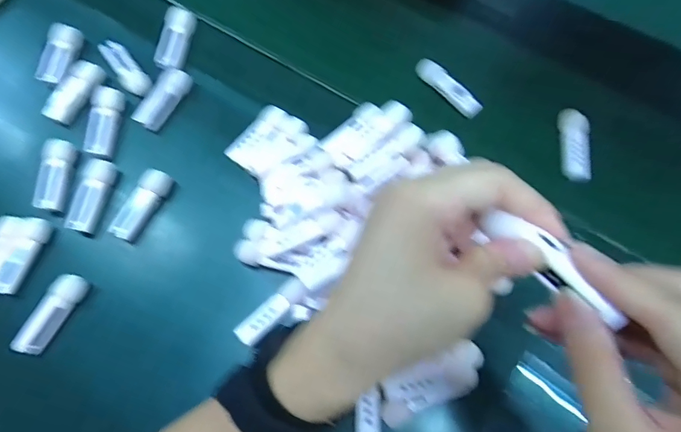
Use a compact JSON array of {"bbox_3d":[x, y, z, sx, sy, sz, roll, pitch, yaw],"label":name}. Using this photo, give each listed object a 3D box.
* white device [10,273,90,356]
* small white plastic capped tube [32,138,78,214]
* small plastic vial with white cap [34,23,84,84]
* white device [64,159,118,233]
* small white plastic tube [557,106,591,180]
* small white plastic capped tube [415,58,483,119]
[{"bbox_3d":[-0.227,0.077,0.337,0.021,0.020,0.065,26,70,10],"label":"white device"},{"bbox_3d":[-0.251,-0.036,0.374,0.020,0.021,0.064,4,67,2],"label":"small white plastic capped tube"},{"bbox_3d":[-0.278,-0.159,0.420,0.023,0.019,0.060,20,82,8],"label":"small plastic vial with white cap"},{"bbox_3d":[-0.215,-0.017,0.373,0.022,0.020,0.066,7,68,3],"label":"white device"},{"bbox_3d":[0.212,-0.064,0.385,0.024,0.017,0.068,3,67,1],"label":"small white plastic tube"},{"bbox_3d":[0.102,-0.122,0.408,0.017,0.013,0.075,-38,72,-14],"label":"small white plastic capped tube"}]

